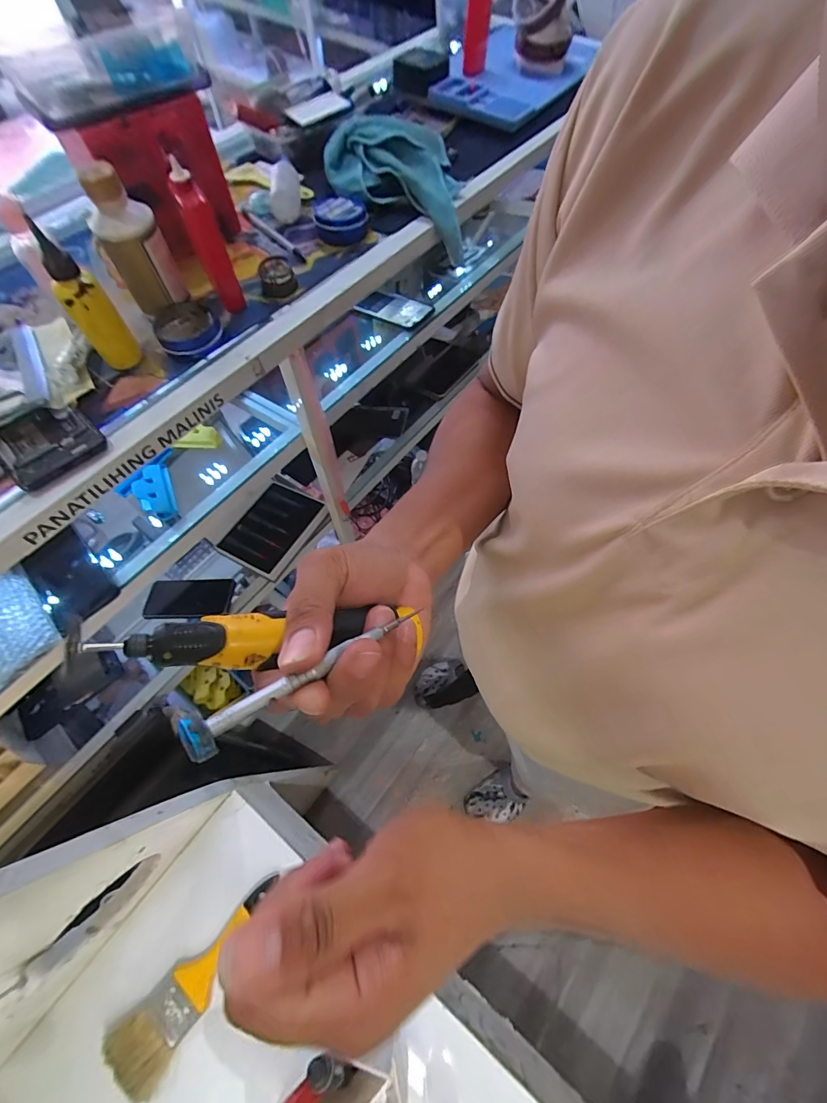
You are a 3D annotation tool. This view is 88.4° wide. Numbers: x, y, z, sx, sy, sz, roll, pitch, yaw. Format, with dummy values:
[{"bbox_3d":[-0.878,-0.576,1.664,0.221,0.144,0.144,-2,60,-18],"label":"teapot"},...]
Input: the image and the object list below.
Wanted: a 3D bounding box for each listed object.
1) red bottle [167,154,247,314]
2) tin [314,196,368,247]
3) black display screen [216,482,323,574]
[{"bbox_3d":[-0.200,-0.300,0.415,0.027,0.122,0.029,-27,67,-13],"label":"red bottle"},{"bbox_3d":[-0.089,-0.405,0.519,0.065,0.029,0.060,-6,64,-3],"label":"tin"},{"bbox_3d":[-0.284,-0.054,0.848,0.129,0.021,0.175,27,67,12],"label":"black display screen"}]

